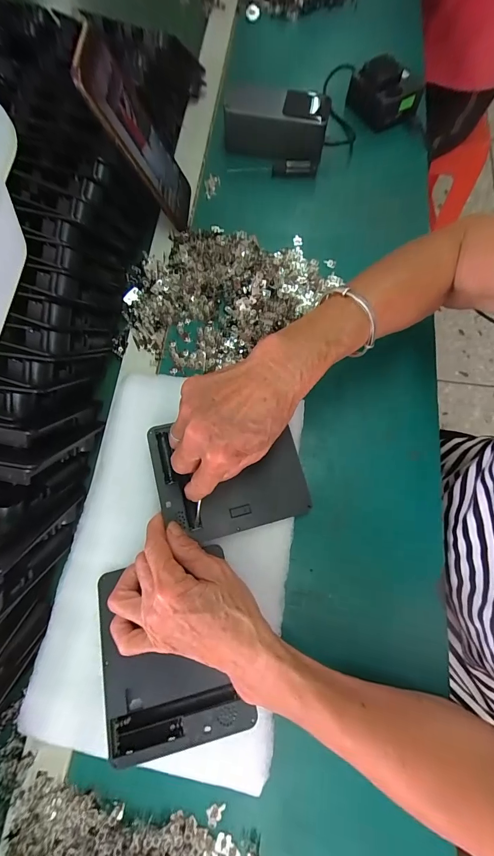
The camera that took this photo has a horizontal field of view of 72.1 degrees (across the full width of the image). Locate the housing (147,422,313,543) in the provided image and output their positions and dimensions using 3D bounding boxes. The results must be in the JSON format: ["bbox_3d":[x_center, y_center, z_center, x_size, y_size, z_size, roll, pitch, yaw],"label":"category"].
[{"bbox_3d":[-0.016,0.040,0.317,0.134,0.021,0.108,-14,74,-4],"label":"housing"}]

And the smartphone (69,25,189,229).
[{"bbox_3d":[-0.107,-0.300,0.356,0.011,0.167,0.086,-1,76,22],"label":"smartphone"}]

